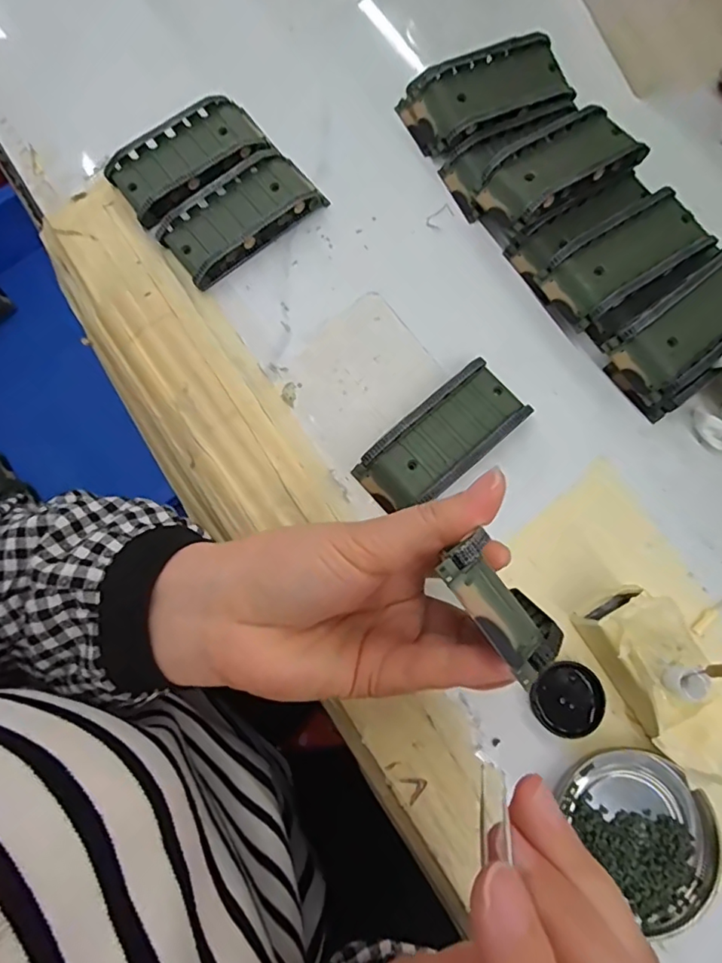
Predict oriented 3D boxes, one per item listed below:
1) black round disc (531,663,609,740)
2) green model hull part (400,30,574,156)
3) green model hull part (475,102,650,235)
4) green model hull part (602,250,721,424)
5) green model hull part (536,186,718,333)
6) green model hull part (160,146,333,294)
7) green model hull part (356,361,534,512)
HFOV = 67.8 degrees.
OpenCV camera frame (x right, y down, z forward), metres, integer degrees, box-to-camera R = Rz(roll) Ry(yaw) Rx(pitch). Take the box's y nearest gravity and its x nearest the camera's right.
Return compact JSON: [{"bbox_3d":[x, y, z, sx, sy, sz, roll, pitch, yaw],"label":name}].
[{"bbox_3d":[0.106,0.111,0.272,0.035,0.004,0.034,0,78,-1],"label":"black round disc"},{"bbox_3d":[0.079,-0.244,0.337,0.098,0.019,0.050,-24,80,-5],"label":"green model hull part"},{"bbox_3d":[0.118,-0.186,0.324,0.095,0.033,0.048,-34,81,-7],"label":"green model hull part"},{"bbox_3d":[0.188,-0.084,0.303,0.094,0.035,0.051,-37,81,-8],"label":"green model hull part"},{"bbox_3d":[0.153,-0.128,0.314,0.093,0.030,0.044,-31,80,-7],"label":"green model hull part"},{"bbox_3d":[-0.073,-0.162,0.324,0.094,0.019,0.045,-39,81,-8],"label":"green model hull part"},{"bbox_3d":[0.045,-0.022,0.296,0.097,0.019,0.043,-41,82,-8],"label":"green model hull part"}]

